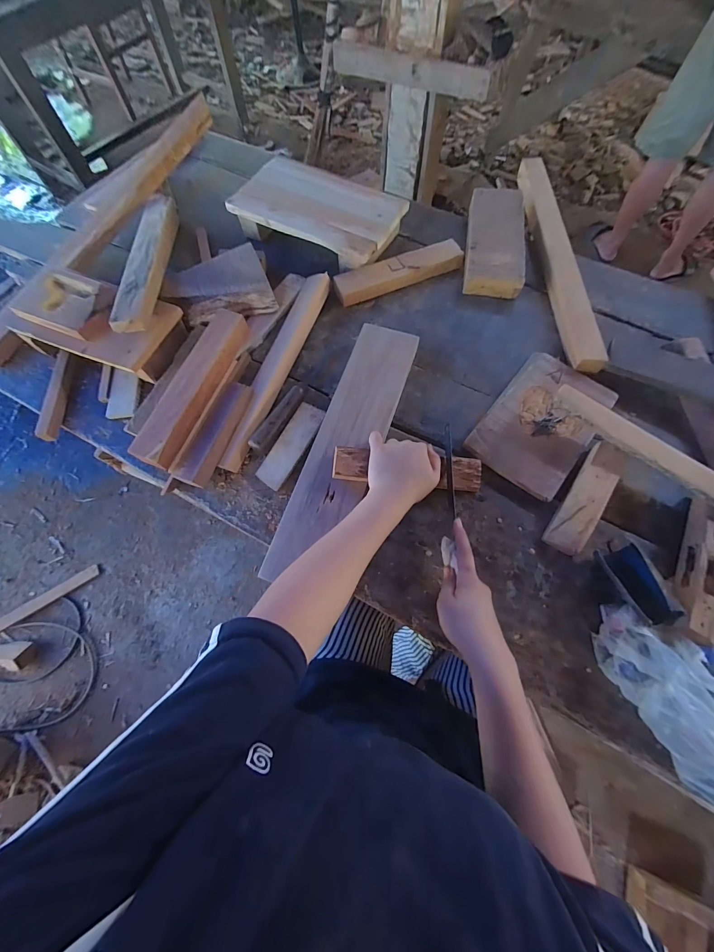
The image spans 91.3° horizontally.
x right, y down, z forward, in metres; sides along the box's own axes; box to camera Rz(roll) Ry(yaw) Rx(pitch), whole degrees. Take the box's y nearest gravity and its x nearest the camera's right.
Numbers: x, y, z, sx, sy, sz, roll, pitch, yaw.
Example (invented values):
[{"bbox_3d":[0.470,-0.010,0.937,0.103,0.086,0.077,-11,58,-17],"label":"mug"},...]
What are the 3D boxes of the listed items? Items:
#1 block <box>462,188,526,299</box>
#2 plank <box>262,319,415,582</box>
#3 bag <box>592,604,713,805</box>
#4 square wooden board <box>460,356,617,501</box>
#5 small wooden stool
[{"bbox_3d":[0.273,-0.471,0.697,0.116,0.047,0.275,9,66,5],"label":"block"},{"bbox_3d":[-0.012,-0.049,0.537,0.101,0.023,0.427,18,73,4],"label":"plank"},{"bbox_3d":[0.381,0.247,0.387,0.149,0.080,0.196,3,68,2],"label":"bag"},{"bbox_3d":[0.292,-0.089,0.548,0.148,0.014,0.231,36,74,16],"label":"square wooden board"},{"bbox_3d":[-0.079,-0.545,0.735,0.351,0.078,0.198,31,71,12],"label":"small wooden stool"}]

